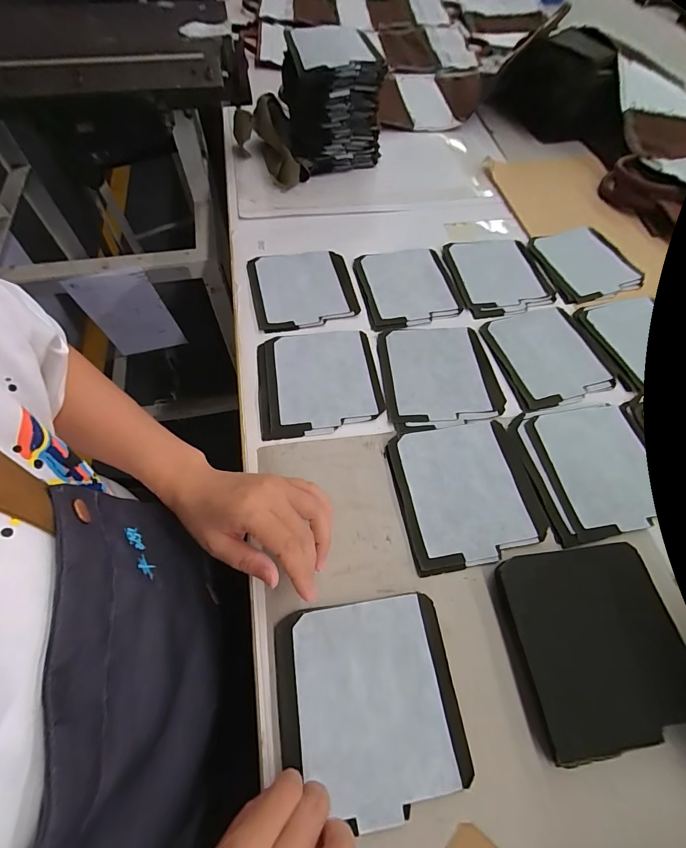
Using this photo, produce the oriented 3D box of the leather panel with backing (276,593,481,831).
[{"bbox_3d":[0.019,0.210,0.283,0.132,0.007,0.132,-6,61,-6],"label":"leather panel with backing"}]

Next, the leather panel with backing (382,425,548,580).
[{"bbox_3d":[0.123,0.064,0.371,0.136,0.004,0.139,-8,61,-7],"label":"leather panel with backing"}]

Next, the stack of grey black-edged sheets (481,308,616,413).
[{"bbox_3d":[0.253,-0.087,0.458,0.134,0.004,0.136,-12,62,-9],"label":"stack of grey black-edged sheets"}]

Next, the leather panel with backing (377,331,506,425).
[{"bbox_3d":[0.115,-0.064,0.442,0.134,0.004,0.133,-3,61,-4],"label":"leather panel with backing"}]

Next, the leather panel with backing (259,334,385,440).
[{"bbox_3d":[-0.027,-0.051,0.431,0.137,0.009,0.138,-8,61,-7],"label":"leather panel with backing"}]

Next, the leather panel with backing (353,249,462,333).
[{"bbox_3d":[0.088,-0.191,0.508,0.124,0.011,0.136,-8,61,-7],"label":"leather panel with backing"}]

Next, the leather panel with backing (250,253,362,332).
[{"bbox_3d":[-0.053,-0.180,0.496,0.131,0.008,0.132,-11,62,-9],"label":"leather panel with backing"}]

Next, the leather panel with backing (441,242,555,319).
[{"bbox_3d":[0.222,-0.207,0.531,0.128,0.015,0.143,-4,61,-5],"label":"leather panel with backing"}]

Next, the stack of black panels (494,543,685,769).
[{"bbox_3d":[0.206,0.171,0.296,0.134,0.015,0.133,-6,61,-6],"label":"stack of black panels"}]

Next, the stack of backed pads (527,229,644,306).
[{"bbox_3d":[0.350,-0.233,0.538,0.123,0.012,0.133,-10,61,-8],"label":"stack of backed pads"}]

